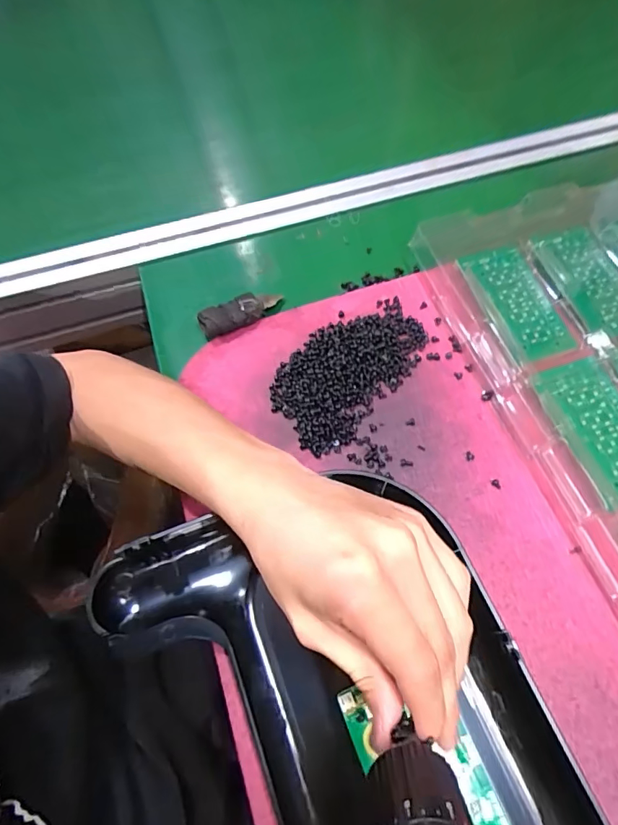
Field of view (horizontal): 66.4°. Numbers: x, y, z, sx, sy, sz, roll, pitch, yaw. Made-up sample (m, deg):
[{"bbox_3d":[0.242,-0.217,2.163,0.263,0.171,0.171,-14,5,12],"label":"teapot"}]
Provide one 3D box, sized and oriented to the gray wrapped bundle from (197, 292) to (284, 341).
[{"bbox_3d":[-0.055,-0.084,0.385,0.071,0.023,0.026,-33,67,-13],"label":"gray wrapped bundle"}]

